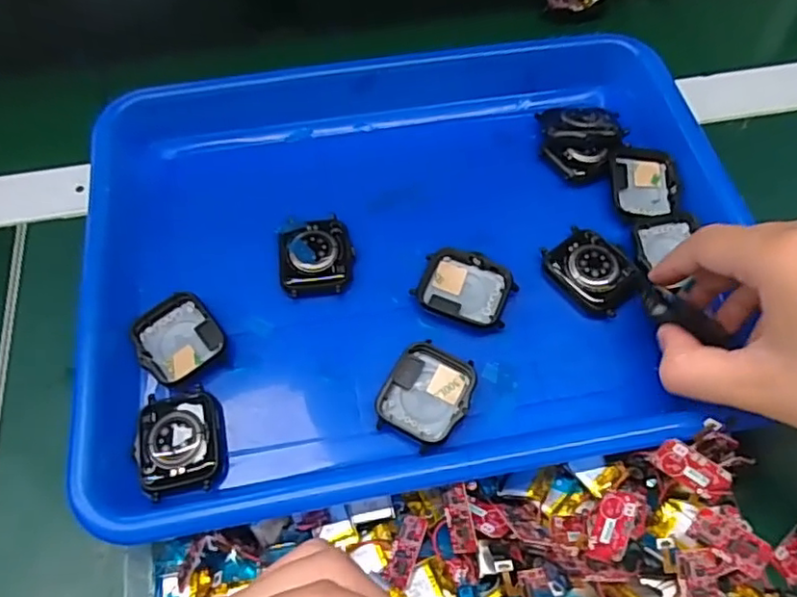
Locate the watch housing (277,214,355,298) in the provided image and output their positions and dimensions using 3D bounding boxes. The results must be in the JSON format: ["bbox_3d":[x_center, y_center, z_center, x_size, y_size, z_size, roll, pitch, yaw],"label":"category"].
[{"bbox_3d":[-0.042,-0.021,0.315,0.036,0.012,0.043,-7,60,-3],"label":"watch housing"}]

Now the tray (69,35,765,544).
[{"bbox_3d":[0.010,-0.033,0.313,0.316,0.034,0.245,-10,60,-4],"label":"tray"}]

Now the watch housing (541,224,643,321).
[{"bbox_3d":[0.097,-0.014,0.309,0.035,0.011,0.045,-32,64,-16],"label":"watch housing"}]

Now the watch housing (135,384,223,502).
[{"bbox_3d":[-0.096,0.062,0.270,0.035,0.008,0.044,-10,61,-4],"label":"watch housing"}]

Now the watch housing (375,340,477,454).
[{"bbox_3d":[0.013,0.044,0.280,0.037,0.008,0.045,23,63,14],"label":"watch housing"}]

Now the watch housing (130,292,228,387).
[{"bbox_3d":[-0.104,0.020,0.292,0.038,0.011,0.039,-41,67,-20],"label":"watch housing"}]

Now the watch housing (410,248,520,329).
[{"bbox_3d":[0.033,-0.006,0.306,0.045,0.011,0.035,18,62,11],"label":"watch housing"}]

